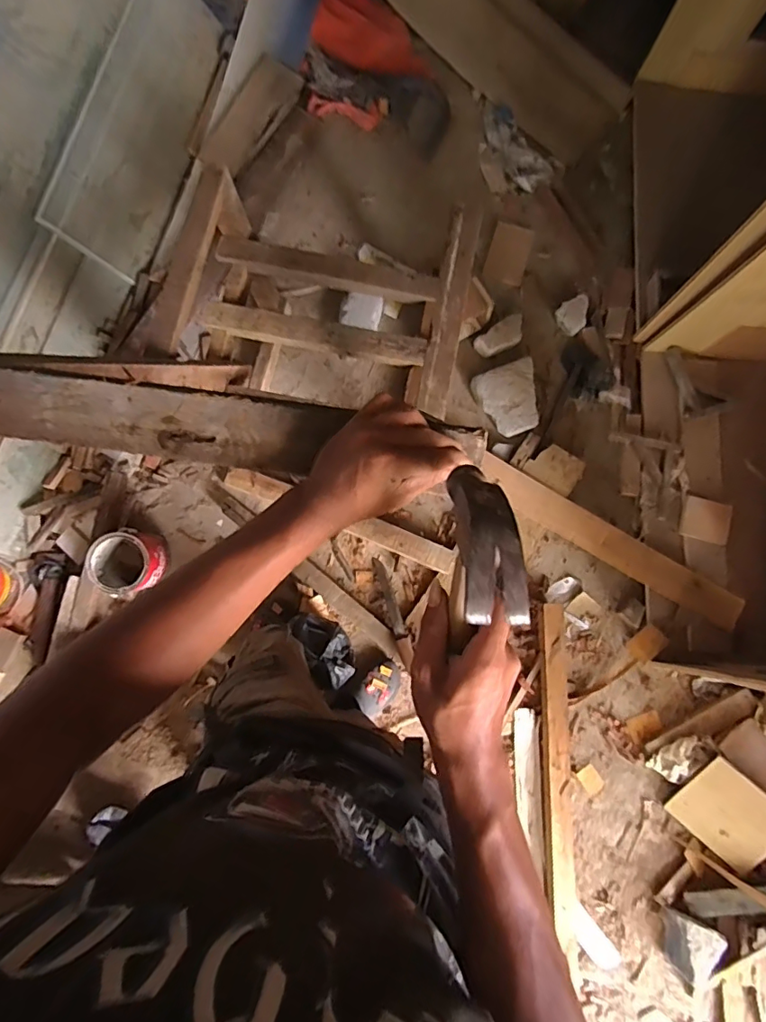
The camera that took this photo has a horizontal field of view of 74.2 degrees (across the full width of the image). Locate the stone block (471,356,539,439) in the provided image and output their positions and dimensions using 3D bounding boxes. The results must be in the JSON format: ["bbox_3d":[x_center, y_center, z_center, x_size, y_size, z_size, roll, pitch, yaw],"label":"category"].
[{"bbox_3d":[0.376,-0.331,1.470,0.179,0.052,0.205,-20,81,-5],"label":"stone block"}]

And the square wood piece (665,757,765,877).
[{"bbox_3d":[0.870,0.763,1.266,0.211,0.018,0.204,41,114,28],"label":"square wood piece"}]

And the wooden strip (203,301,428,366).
[{"bbox_3d":[-0.144,-0.405,1.177,0.505,0.048,0.071,11,79,0],"label":"wooden strip"}]

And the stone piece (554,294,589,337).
[{"bbox_3d":[0.588,-0.601,1.543,0.095,0.064,0.098,0,79,-1],"label":"stone piece"}]

